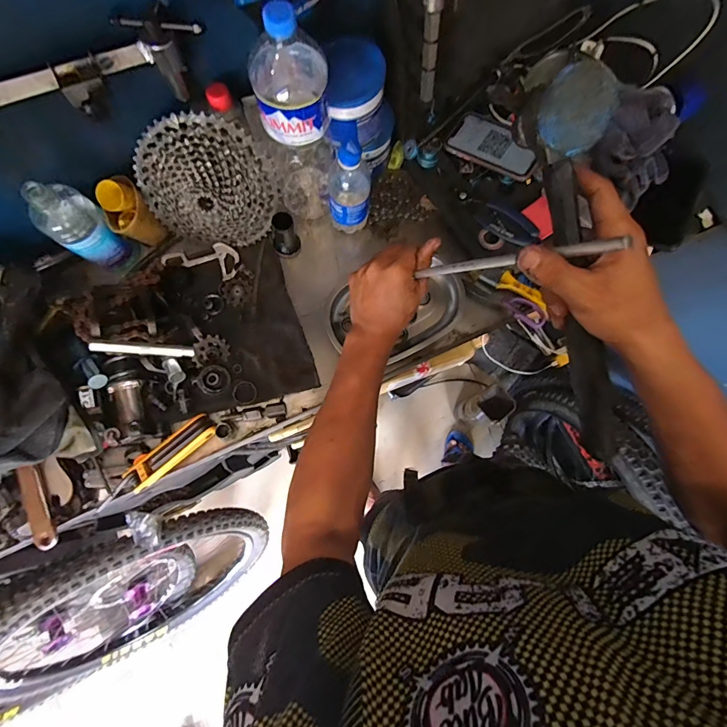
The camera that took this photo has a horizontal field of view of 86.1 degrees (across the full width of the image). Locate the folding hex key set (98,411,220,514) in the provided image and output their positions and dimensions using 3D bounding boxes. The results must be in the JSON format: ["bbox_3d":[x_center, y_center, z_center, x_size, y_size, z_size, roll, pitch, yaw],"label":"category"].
[{"bbox_3d":[-0.292,0.139,0.549,0.177,0.030,0.040,-40,82,-8],"label":"folding hex key set"}]

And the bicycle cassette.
[{"bbox_3d":[-0.224,-0.245,0.560,0.191,0.188,0.046,-7,49,-1],"label":"bicycle cassette"}]

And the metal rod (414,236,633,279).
[{"bbox_3d":[0.122,-0.091,0.345,0.008,0.198,0.010,31,77,-33],"label":"metal rod"}]

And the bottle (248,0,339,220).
[{"bbox_3d":[-0.087,-0.316,0.520,0.085,0.305,0.105,-12,79,-3],"label":"bottle"}]

